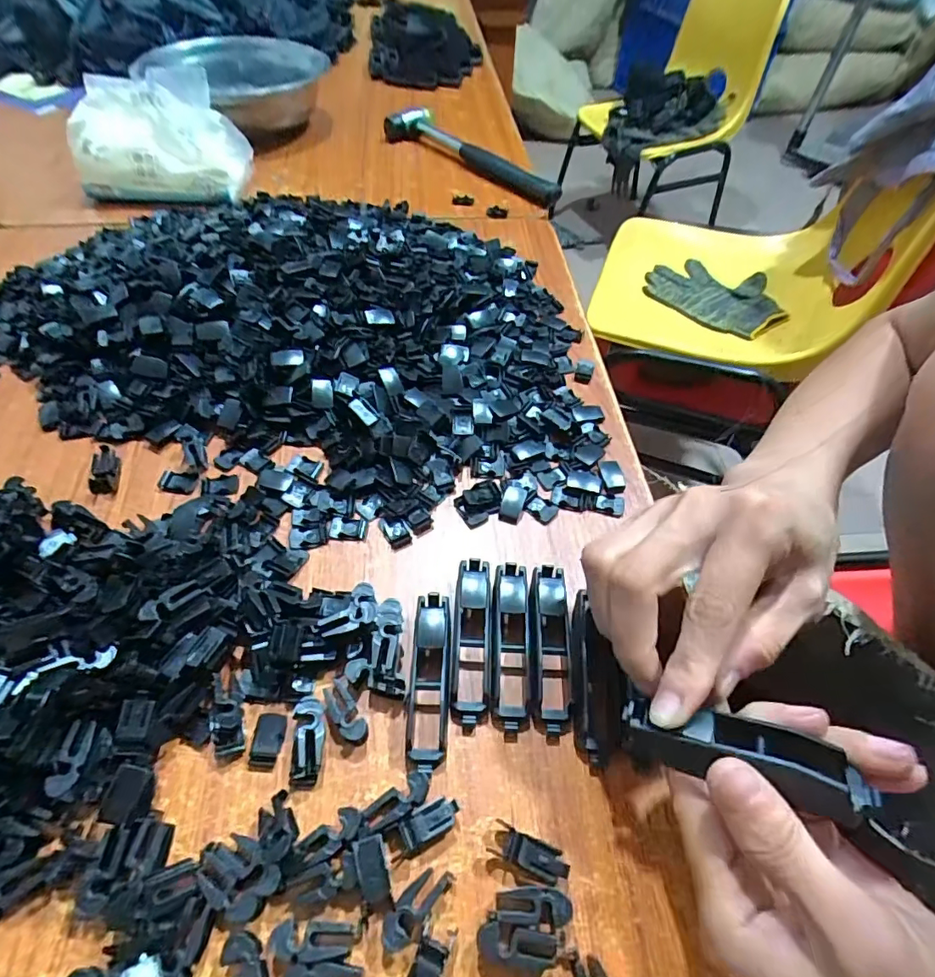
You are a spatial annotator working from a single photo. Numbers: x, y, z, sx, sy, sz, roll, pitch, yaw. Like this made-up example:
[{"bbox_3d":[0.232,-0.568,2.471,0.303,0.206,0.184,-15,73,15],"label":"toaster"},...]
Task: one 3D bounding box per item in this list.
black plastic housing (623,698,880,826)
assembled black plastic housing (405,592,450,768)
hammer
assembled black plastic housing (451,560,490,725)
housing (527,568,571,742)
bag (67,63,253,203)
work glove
[{"bbox_3d":[0.090,0.085,0.170,0.073,0.012,0.022,8,54,17],"label":"black plastic housing"},{"bbox_3d":[-0.017,0.084,0.234,0.017,0.015,0.073,1,54,0],"label":"assembled black plastic housing"},{"bbox_3d":[-0.001,-0.348,0.538,0.055,0.020,0.233,-37,63,-24],"label":"hammer"},{"bbox_3d":[0.002,0.069,0.246,0.017,0.014,0.073,3,54,1],"label":"assembled black plastic housing"},{"bbox_3d":[0.039,0.074,0.244,0.020,0.014,0.077,4,54,1],"label":"housing"},{"bbox_3d":[-0.276,-0.314,0.469,0.133,0.080,0.074,4,54,1],"label":"bag"},{"bbox_3d":[0.382,-0.301,0.802,0.200,0.034,0.153,36,61,22],"label":"work glove"}]

